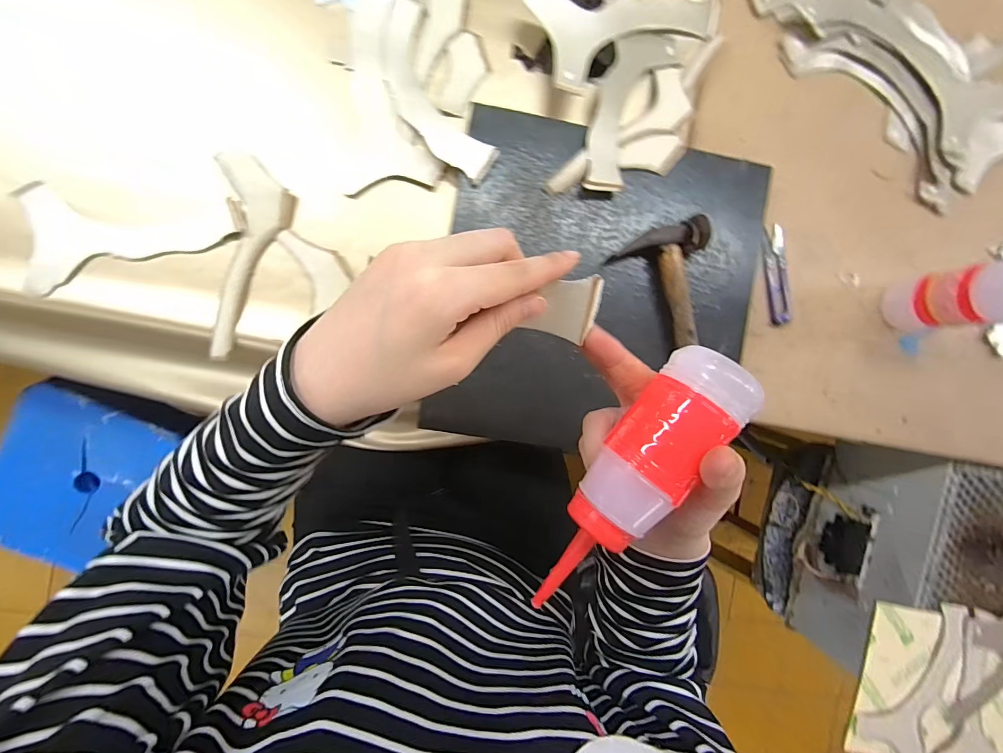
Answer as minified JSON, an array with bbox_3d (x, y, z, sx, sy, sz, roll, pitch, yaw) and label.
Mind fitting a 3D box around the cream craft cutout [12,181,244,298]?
[{"bbox_3d":[-0.341,-0.143,0.388,0.183,0.011,0.091,-18,95,-5],"label":"cream craft cutout"}]

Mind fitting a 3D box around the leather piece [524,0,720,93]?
[{"bbox_3d":[0.124,-0.344,0.407,0.193,0.032,0.093,-25,96,-4],"label":"leather piece"}]

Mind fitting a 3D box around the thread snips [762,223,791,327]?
[{"bbox_3d":[0.288,-0.105,0.443,0.024,0.008,0.102,-6,94,-6],"label":"thread snips"}]

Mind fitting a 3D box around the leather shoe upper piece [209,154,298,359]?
[{"bbox_3d":[-0.236,-0.108,0.396,0.065,0.008,0.183,10,93,-7],"label":"leather shoe upper piece"}]

